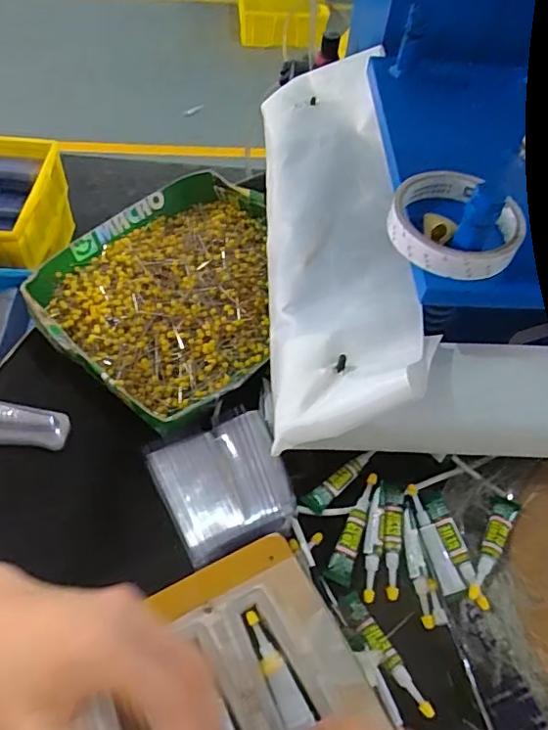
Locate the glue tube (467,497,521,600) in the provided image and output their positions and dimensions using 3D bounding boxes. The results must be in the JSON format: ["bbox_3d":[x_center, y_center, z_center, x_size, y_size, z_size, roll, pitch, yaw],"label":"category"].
[{"bbox_3d":[0.164,0.135,0.414,0.018,0.013,0.084,28,59,16],"label":"glue tube"}]

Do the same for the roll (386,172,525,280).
[{"bbox_3d":[0.126,-0.098,0.380,0.088,0.018,0.086,3,55,-4],"label":"roll"}]

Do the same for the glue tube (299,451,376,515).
[{"bbox_3d":[0.051,0.090,0.435,0.070,0.007,0.017,-38,64,-24],"label":"glue tube"}]

